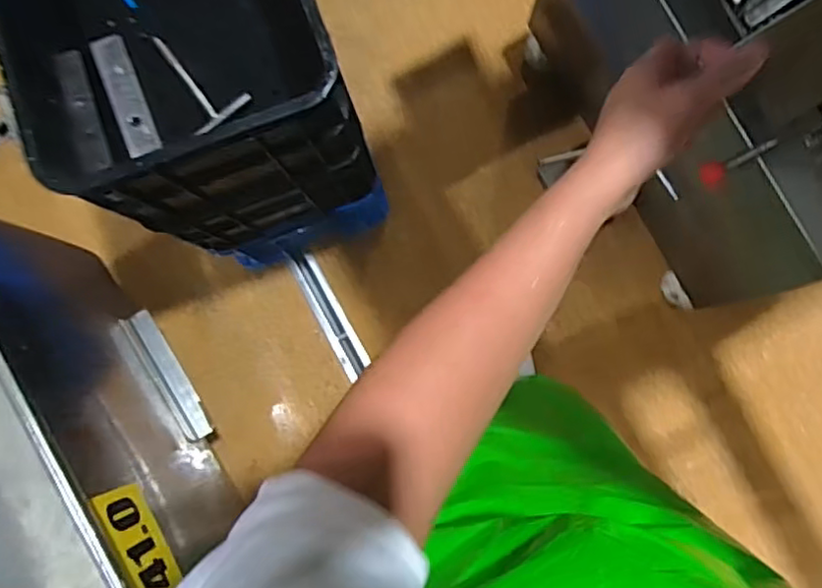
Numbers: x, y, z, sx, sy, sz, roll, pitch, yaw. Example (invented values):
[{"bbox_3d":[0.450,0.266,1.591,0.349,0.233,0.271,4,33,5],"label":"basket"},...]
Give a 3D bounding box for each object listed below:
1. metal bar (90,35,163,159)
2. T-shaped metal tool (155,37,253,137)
[{"bbox_3d":[-0.411,-0.286,0.937,0.048,0.012,0.182,-20,87,-20],"label":"metal bar"},{"bbox_3d":[-0.313,-0.317,0.941,0.092,0.013,0.160,-36,85,-2],"label":"T-shaped metal tool"}]

